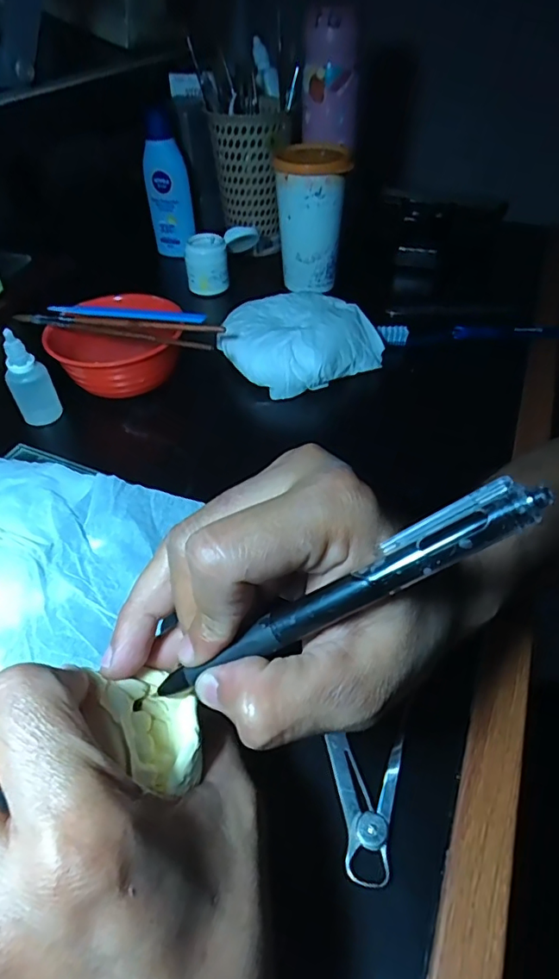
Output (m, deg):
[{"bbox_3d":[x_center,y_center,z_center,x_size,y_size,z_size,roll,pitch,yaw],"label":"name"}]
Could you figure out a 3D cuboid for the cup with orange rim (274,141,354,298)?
[{"bbox_3d":[0.032,-0.279,0.540,0.067,0.122,0.066,0,46,0],"label":"cup with orange rim"}]

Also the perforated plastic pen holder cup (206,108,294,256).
[{"bbox_3d":[-0.027,-0.363,0.612,0.082,0.133,0.095,15,48,11],"label":"perforated plastic pen holder cup"}]

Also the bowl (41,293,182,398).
[{"bbox_3d":[-0.136,-0.119,0.438,0.108,0.051,0.087,-5,47,-7],"label":"bowl"}]

